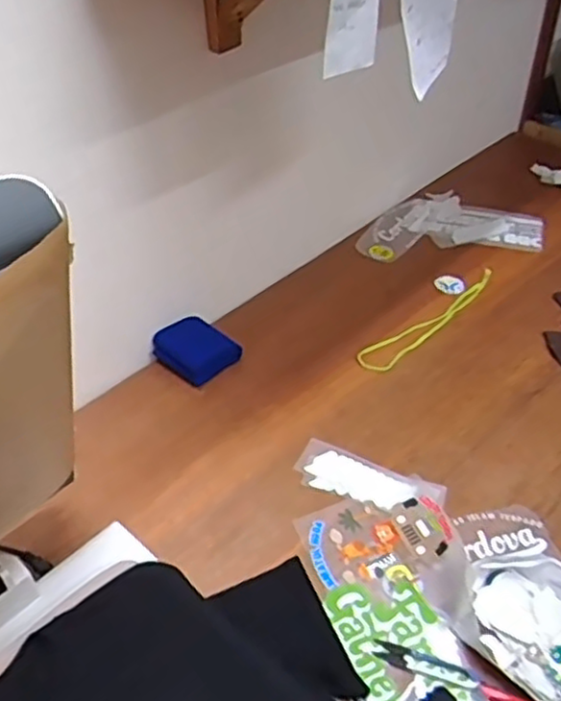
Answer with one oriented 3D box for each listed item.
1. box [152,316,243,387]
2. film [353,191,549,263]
[{"bbox_3d":[-0.142,-0.004,1.162,0.122,0.048,0.109,39,47,19],"label":"box"},{"bbox_3d":[0.346,-0.265,1.458,0.391,0.047,0.214,-7,43,-7],"label":"film"}]

